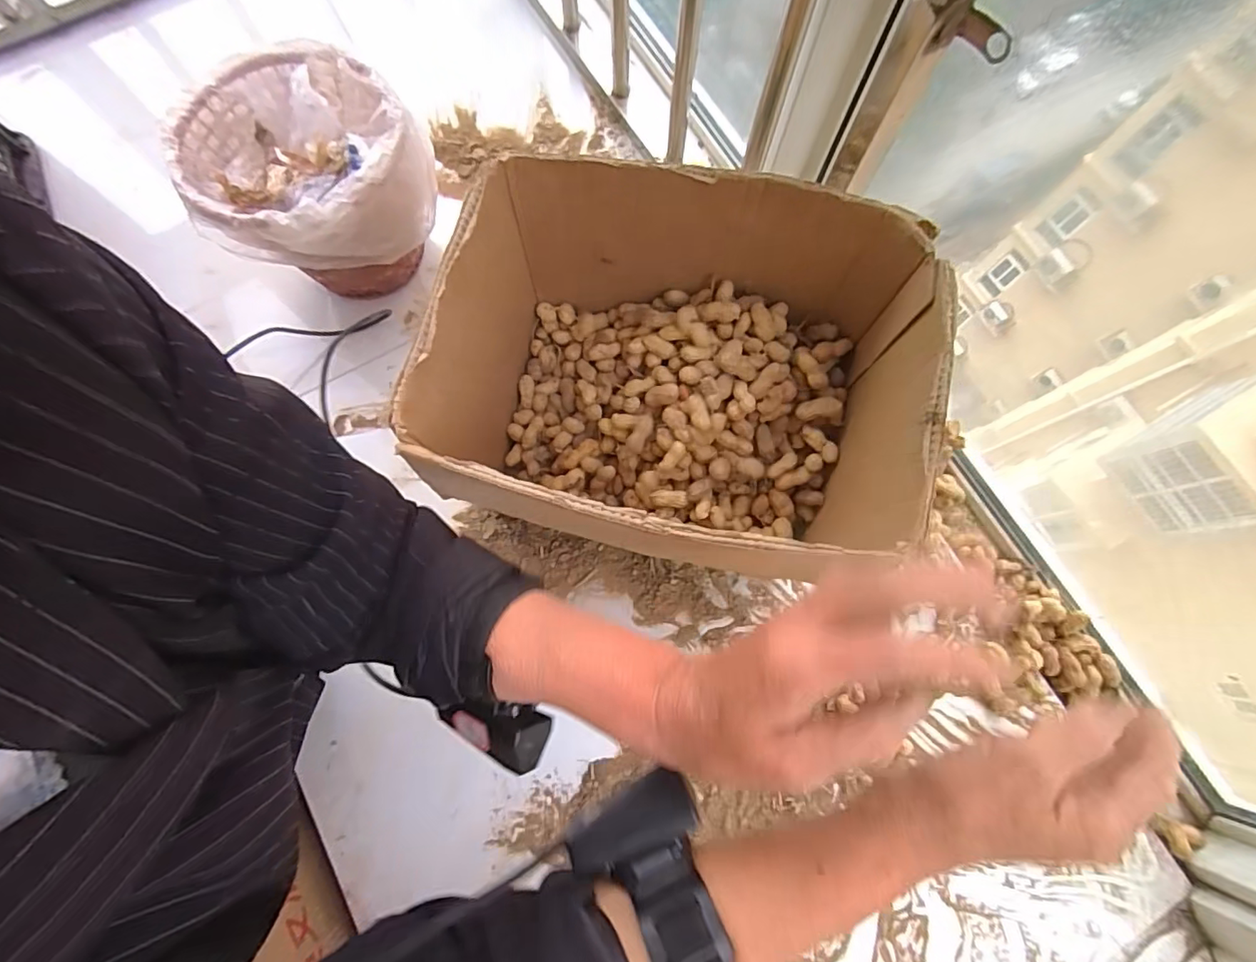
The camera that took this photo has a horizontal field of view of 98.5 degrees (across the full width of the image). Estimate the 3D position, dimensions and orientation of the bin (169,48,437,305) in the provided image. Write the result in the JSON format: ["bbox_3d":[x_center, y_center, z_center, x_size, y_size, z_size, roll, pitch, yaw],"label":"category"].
[{"bbox_3d":[-0.313,-0.292,0.576,0.203,0.181,0.199,0,77,0],"label":"bin"}]

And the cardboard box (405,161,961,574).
[{"bbox_3d":[0.034,-0.071,0.446,0.333,0.218,0.243,12,77,3],"label":"cardboard box"}]

